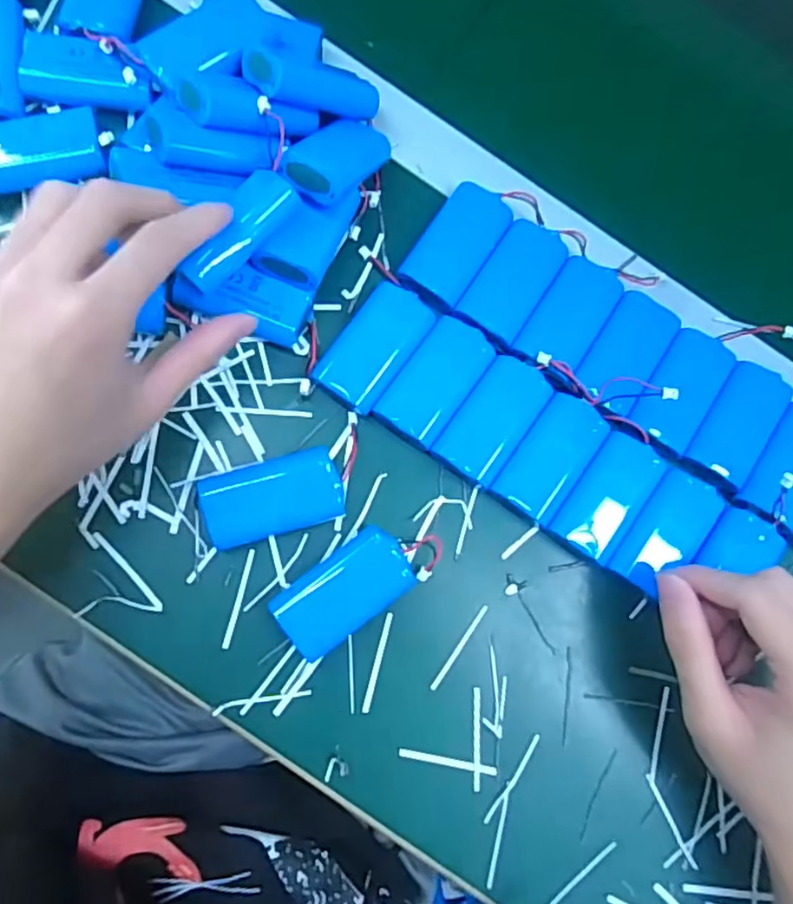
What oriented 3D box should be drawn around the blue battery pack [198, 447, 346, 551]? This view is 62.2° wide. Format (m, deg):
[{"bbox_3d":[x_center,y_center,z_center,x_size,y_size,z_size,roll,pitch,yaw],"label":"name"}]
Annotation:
[{"bbox_3d":[-0.062,0.024,0.334,0.069,0.018,0.037,-16,86,-4],"label":"blue battery pack"}]

